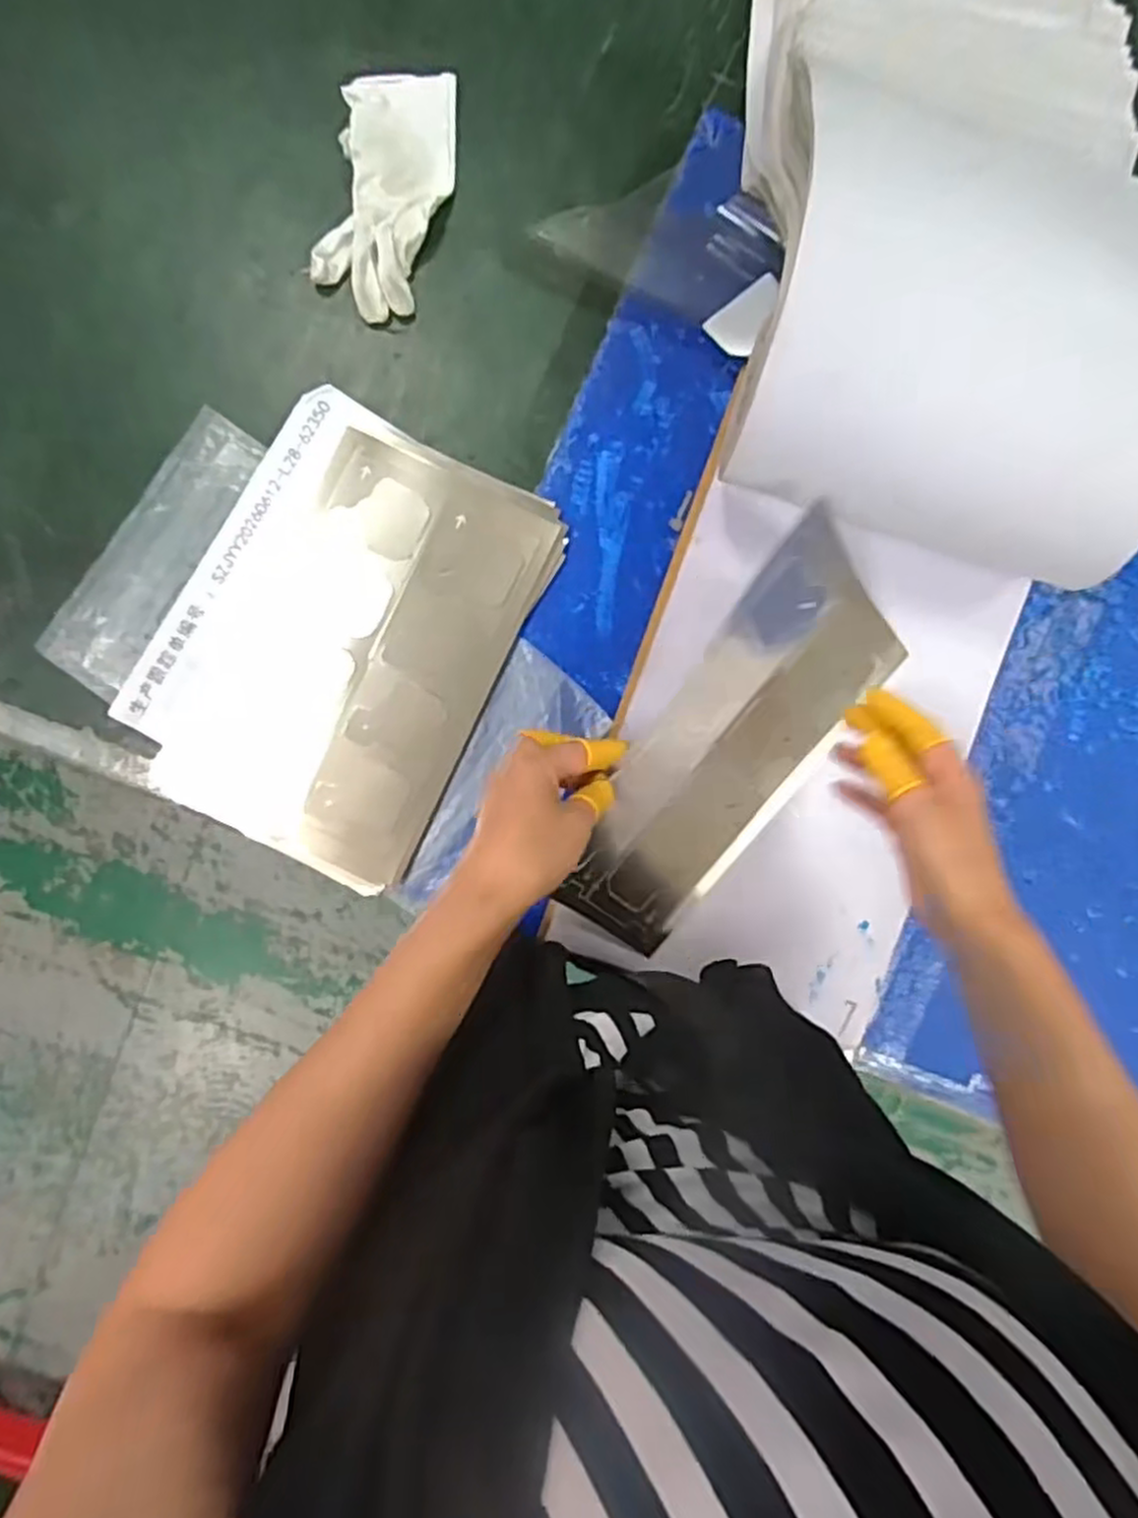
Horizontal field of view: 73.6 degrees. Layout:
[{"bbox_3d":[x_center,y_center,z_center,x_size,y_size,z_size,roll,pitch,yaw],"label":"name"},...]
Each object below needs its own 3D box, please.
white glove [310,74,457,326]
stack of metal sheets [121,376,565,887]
[{"bbox_3d":[-0.133,-0.419,0.558,0.086,0.019,0.179,9,92,-2],"label":"white glove"},{"bbox_3d":[-0.172,-0.087,0.577,0.235,0.015,0.321,27,92,-2],"label":"stack of metal sheets"}]

